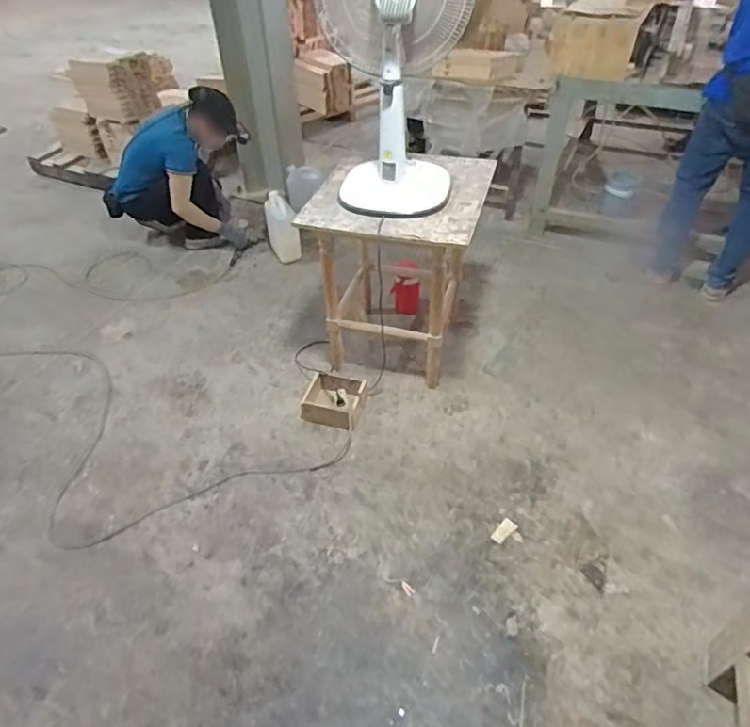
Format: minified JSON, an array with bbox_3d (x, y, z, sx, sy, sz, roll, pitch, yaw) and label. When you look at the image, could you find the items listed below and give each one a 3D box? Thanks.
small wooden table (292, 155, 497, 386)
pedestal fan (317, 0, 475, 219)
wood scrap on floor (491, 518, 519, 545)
[{"bbox_3d":[0.099,-0.333,1.965,0.517,0.658,0.596,11,45,13],"label":"small wooden table"},{"bbox_3d":[0.052,-0.801,1.495,0.404,0.736,0.313,4,44,6],"label":"pedestal fan"},{"bbox_3d":[0.379,0.492,1.604,0.042,0.009,0.085,32,53,30],"label":"wood scrap on floor"}]

